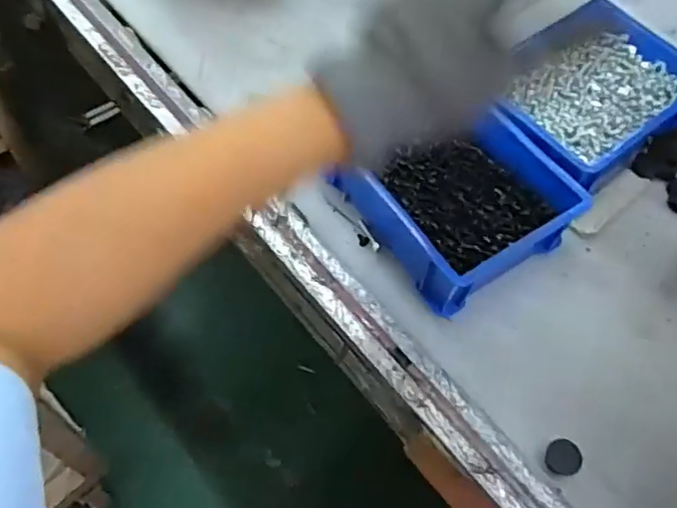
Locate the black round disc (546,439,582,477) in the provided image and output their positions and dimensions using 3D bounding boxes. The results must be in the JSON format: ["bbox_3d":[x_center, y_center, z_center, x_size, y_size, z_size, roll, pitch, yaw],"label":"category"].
[{"bbox_3d":[0.163,0.147,0.441,0.024,0.011,0.023,2,59,-3],"label":"black round disc"}]

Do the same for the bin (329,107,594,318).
[{"bbox_3d":[0.094,-0.058,0.522,0.147,0.057,0.183,-30,66,-19],"label":"bin"}]

